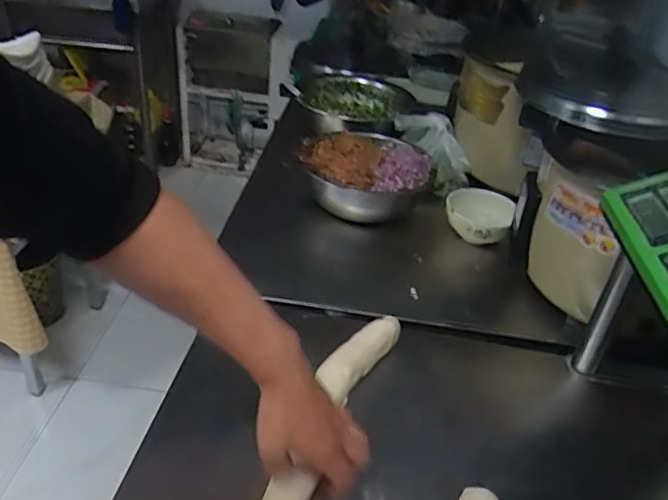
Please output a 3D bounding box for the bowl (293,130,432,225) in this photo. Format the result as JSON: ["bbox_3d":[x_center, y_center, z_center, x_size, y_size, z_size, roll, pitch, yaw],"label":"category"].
[{"bbox_3d":[0.056,-0.137,1.080,0.233,0.098,0.194,2,35,-6],"label":"bowl"}]

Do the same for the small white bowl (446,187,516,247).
[{"bbox_3d":[0.249,-0.056,1.045,0.111,0.057,0.120,4,35,-3],"label":"small white bowl"}]

